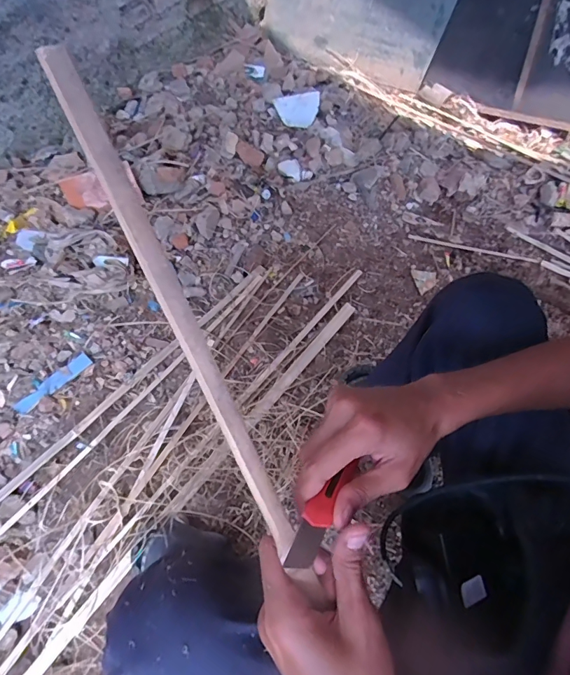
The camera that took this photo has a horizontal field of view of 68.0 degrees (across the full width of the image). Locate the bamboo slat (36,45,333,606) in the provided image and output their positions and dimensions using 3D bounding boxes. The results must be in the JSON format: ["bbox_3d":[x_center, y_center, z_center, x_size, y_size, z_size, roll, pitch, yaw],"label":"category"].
[{"bbox_3d":[-0.048,0.020,0.251,0.016,0.010,0.355,-26,104,-13],"label":"bamboo slat"}]

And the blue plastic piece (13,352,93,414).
[{"bbox_3d":[-0.553,0.108,1.013,0.047,0.012,0.189,40,70,17],"label":"blue plastic piece"}]

